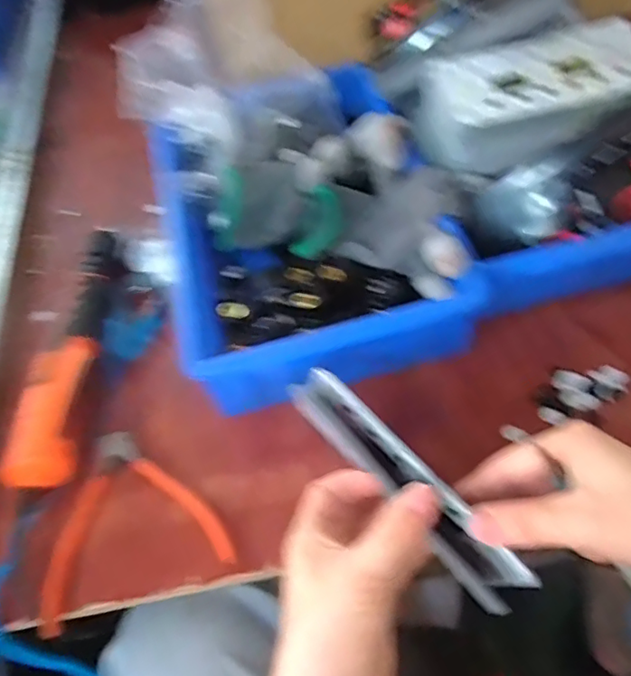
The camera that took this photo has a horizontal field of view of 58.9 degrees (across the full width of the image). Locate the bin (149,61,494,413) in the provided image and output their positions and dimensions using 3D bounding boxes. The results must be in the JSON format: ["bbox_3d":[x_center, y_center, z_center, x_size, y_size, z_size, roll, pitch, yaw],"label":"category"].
[{"bbox_3d":[-0.007,-0.096,0.454,0.206,0.093,0.274,-18,56,-4],"label":"bin"}]

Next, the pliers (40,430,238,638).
[{"bbox_3d":[-0.132,0.122,0.390,0.126,0.019,0.116,-21,56,-5],"label":"pliers"}]

